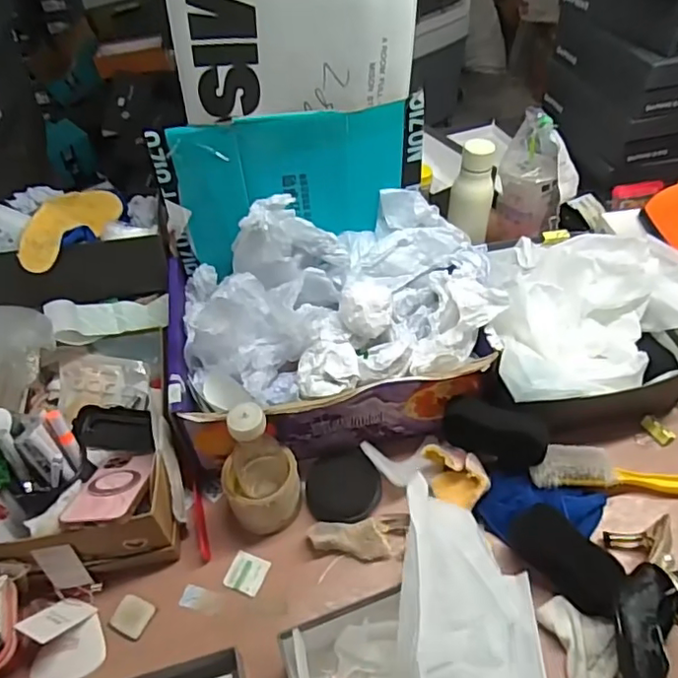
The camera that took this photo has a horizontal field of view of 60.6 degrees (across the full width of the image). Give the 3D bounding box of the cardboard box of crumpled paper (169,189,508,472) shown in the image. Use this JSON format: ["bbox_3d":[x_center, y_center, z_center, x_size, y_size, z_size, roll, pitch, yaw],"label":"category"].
[{"bbox_3d":[-0.013,-0.032,0.771,0.410,0.210,0.277,-10,47,-5],"label":"cardboard box of crumpled paper"}]

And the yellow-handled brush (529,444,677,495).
[{"bbox_3d":[0.355,0.165,0.720,0.232,0.054,0.047,-1,47,3],"label":"yellow-handled brush"}]

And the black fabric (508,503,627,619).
[{"bbox_3d":[0.256,0.242,0.648,0.064,0.028,0.129,-31,53,-23],"label":"black fabric"}]

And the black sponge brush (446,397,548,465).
[{"bbox_3d":[0.193,0.113,0.721,0.126,0.073,0.034,20,52,21],"label":"black sponge brush"}]

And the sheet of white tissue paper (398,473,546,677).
[{"bbox_3d":[0.104,0.213,0.447,0.109,0.072,0.306,-1,13,2],"label":"sheet of white tissue paper"}]

